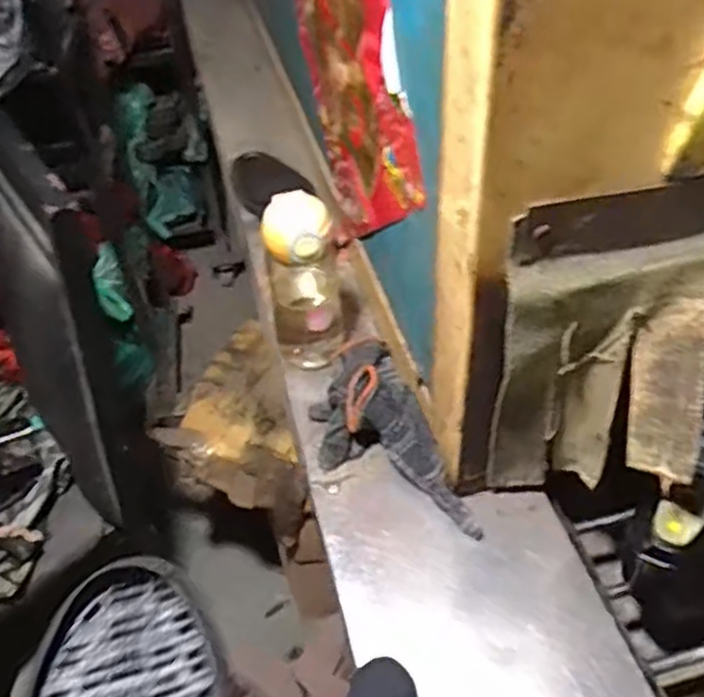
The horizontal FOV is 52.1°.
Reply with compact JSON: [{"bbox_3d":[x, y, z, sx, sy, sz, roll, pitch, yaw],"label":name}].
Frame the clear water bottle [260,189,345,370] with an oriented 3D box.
[{"bbox_3d":[-0.049,-0.061,0.742,0.070,0.191,0.077,-7,45,-3],"label":"clear water bottle"}]

